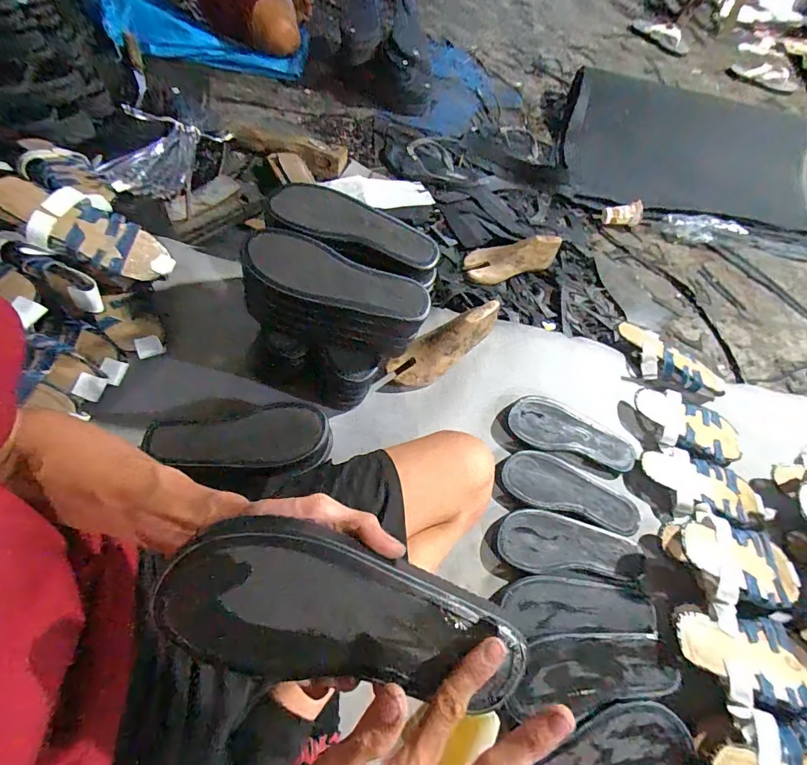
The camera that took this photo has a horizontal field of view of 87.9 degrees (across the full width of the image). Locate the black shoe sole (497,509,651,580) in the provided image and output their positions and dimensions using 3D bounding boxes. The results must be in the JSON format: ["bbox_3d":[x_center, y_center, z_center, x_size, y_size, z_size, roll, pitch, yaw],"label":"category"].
[{"bbox_3d":[0.262,0.252,0.655,0.225,0.012,0.092,6,61,-4],"label":"black shoe sole"}]

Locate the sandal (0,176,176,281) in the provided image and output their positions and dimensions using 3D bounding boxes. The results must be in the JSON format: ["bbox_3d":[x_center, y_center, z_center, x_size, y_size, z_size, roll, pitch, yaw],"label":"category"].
[{"bbox_3d":[-0.479,-0.224,0.639,0.226,0.055,0.098,23,56,-31],"label":"sandal"}]

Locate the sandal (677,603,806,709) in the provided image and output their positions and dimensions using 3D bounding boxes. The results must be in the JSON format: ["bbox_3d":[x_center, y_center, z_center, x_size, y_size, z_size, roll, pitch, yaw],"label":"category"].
[{"bbox_3d":[0.488,0.379,0.576,0.230,0.036,0.113,18,61,-8],"label":"sandal"}]

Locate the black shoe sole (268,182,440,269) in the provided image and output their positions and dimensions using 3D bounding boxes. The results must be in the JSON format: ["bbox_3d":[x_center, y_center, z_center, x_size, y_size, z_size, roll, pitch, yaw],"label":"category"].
[{"bbox_3d":[-0.066,-0.226,0.599,0.239,0.019,0.086,18,61,-7],"label":"black shoe sole"}]

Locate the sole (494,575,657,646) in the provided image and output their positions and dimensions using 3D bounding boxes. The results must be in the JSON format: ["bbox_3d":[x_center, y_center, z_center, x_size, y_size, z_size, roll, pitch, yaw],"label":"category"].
[{"bbox_3d":[0.255,0.325,0.609,0.224,0.017,0.078,0,61,-7],"label":"sole"}]

